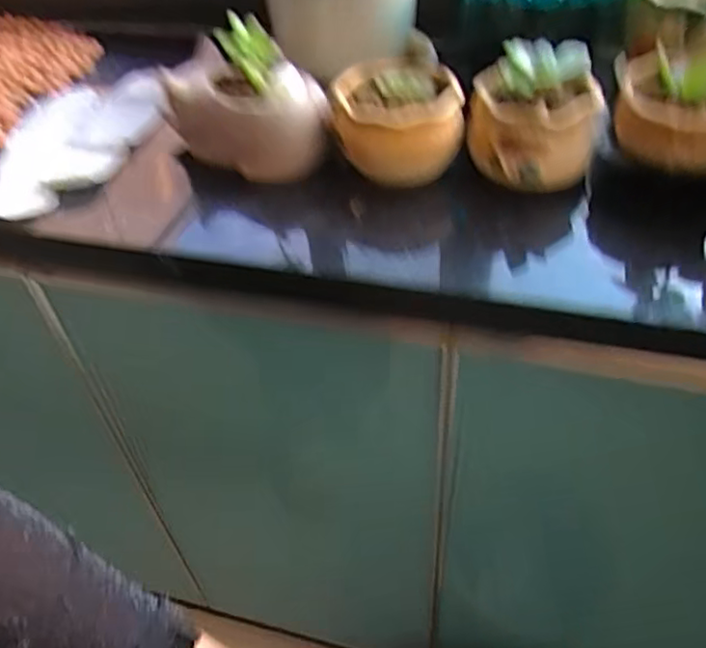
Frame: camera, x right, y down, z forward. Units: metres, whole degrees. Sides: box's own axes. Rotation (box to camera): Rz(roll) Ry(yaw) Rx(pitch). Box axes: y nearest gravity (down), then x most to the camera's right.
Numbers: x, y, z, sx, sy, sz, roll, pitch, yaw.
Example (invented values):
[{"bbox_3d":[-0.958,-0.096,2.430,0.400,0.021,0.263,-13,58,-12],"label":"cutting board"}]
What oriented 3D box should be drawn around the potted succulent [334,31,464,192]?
[{"bbox_3d":[0.038,-0.172,0.531,0.101,0.075,0.122,0,44,7],"label":"potted succulent"}]

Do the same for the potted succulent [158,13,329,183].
[{"bbox_3d":[-0.091,-0.189,0.536,0.120,0.107,0.110,-18,45,-11],"label":"potted succulent"}]

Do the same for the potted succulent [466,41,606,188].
[{"bbox_3d":[0.138,-0.157,0.498,0.095,0.087,0.082,0,44,6],"label":"potted succulent"}]

